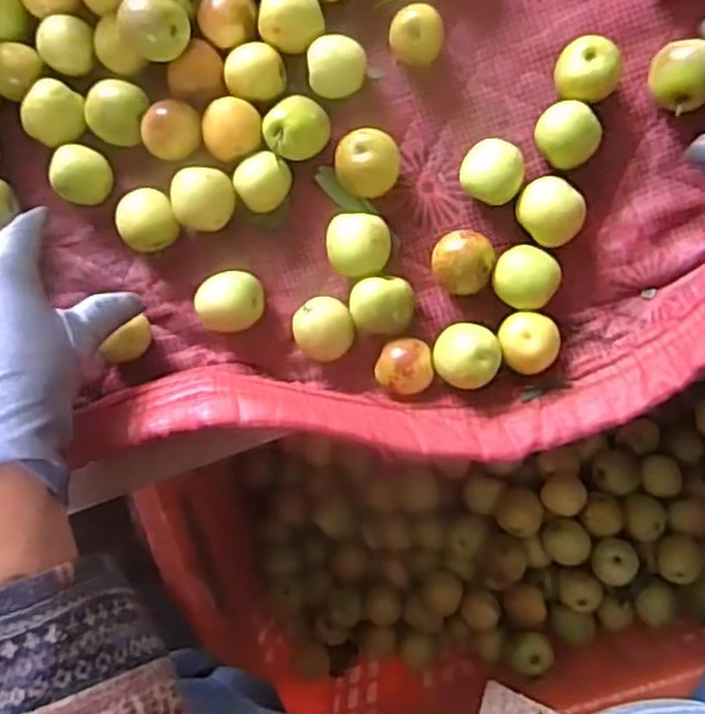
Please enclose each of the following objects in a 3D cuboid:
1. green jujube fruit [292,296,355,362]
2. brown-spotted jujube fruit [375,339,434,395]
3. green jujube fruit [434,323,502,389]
[{"bbox_3d":[-0.015,-0.015,0.407,0.032,0.025,0.034,0,93,5],"label":"green jujube fruit"},{"bbox_3d":[0.028,0.005,0.401,0.031,0.025,0.030,0,93,5],"label":"brown-spotted jujube fruit"},{"bbox_3d":[0.061,-0.001,0.396,0.033,0.030,0.033,0,93,5],"label":"green jujube fruit"}]

